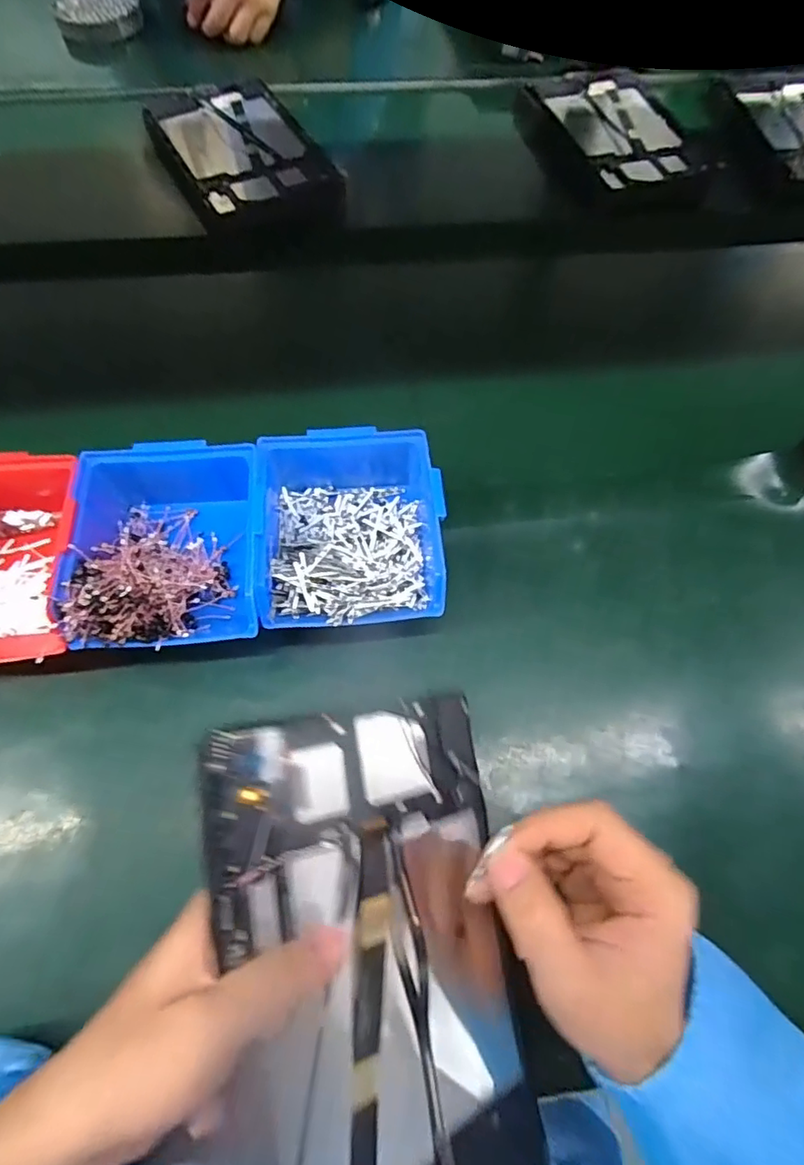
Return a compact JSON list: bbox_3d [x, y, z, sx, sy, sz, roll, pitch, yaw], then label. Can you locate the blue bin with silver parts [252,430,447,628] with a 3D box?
[{"bbox_3d":[-0.036,-0.040,0.408,0.126,0.067,0.151,-6,66,-3],"label":"blue bin with silver parts"}]

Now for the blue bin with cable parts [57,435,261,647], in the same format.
[{"bbox_3d":[-0.158,-0.028,0.398,0.120,0.071,0.154,-5,66,-2],"label":"blue bin with cable parts"}]

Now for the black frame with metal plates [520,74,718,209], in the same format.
[{"bbox_3d":[0.265,-0.554,0.687,0.186,0.028,0.235,-12,66,-5],"label":"black frame with metal plates"}]

